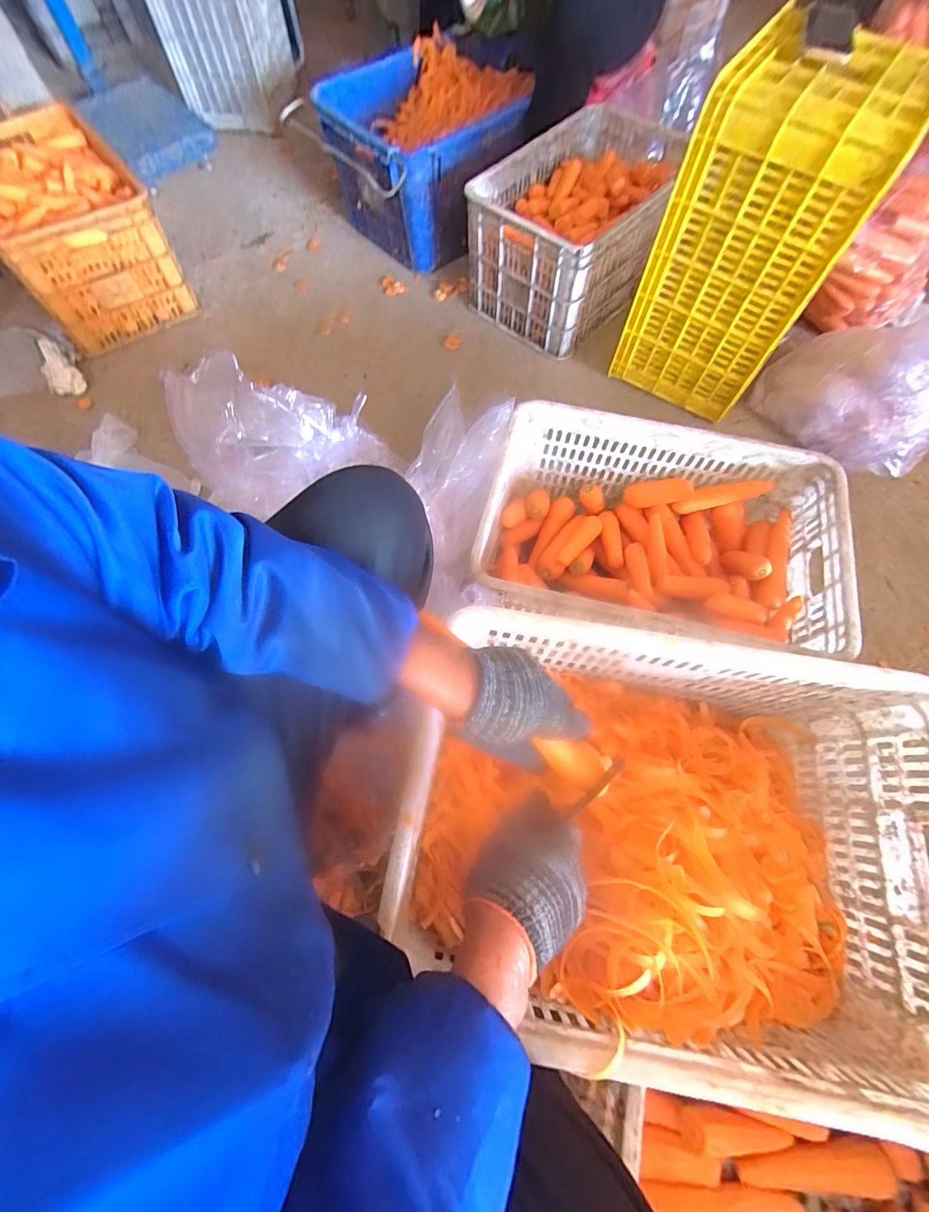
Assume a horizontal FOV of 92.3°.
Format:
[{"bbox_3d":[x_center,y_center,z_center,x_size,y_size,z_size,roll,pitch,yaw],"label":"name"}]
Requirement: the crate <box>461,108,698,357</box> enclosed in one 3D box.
[{"bbox_3d":[0.282,-0.932,1.129,0.349,0.259,0.481,39,74,15],"label":"crate"}]

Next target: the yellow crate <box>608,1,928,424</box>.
[{"bbox_3d":[0.544,-0.691,0.886,0.297,0.497,0.243,29,72,12],"label":"yellow crate"}]

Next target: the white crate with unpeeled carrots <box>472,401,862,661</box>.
[{"bbox_3d":[0.302,-0.095,0.750,0.515,0.217,0.351,12,69,6],"label":"white crate with unpeeled carrots"}]

